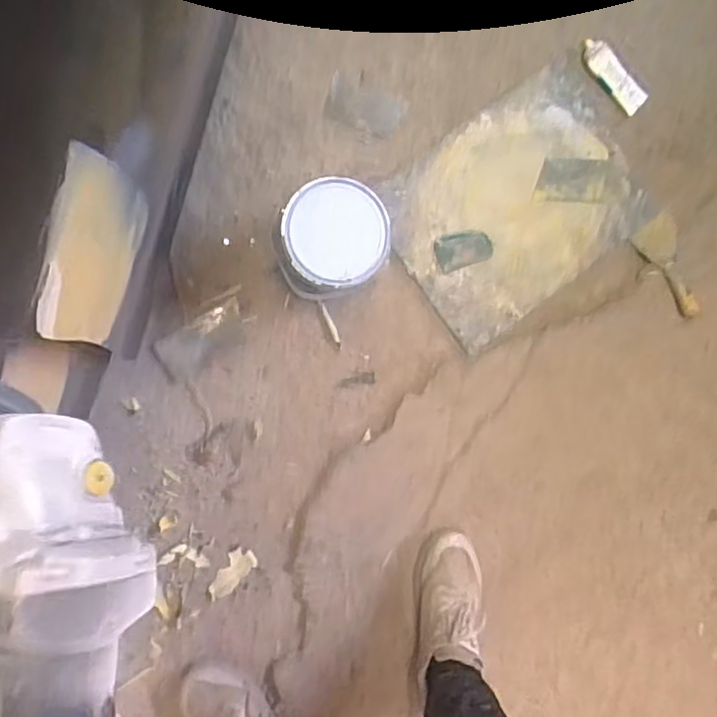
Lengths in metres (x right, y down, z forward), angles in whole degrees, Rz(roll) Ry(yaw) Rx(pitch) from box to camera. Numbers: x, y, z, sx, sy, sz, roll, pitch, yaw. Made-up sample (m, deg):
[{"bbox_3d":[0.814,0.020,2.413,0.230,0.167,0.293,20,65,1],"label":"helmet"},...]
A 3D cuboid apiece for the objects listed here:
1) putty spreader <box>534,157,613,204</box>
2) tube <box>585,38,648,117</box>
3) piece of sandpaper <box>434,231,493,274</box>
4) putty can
[{"bbox_3d":[0.372,-0.309,1.089,0.132,0.007,0.073,-1,88,-10],"label":"putty spreader"},{"bbox_3d":[0.443,-0.492,1.091,0.141,0.029,0.054,44,84,-3],"label":"tube"},{"bbox_3d":[0.178,-0.185,1.067,0.094,0.012,0.060,-19,91,-10],"label":"piece of sandpaper"},{"bbox_3d":[-0.042,-0.172,0.953,0.153,0.169,0.149,0,88,-9],"label":"putty can"}]

